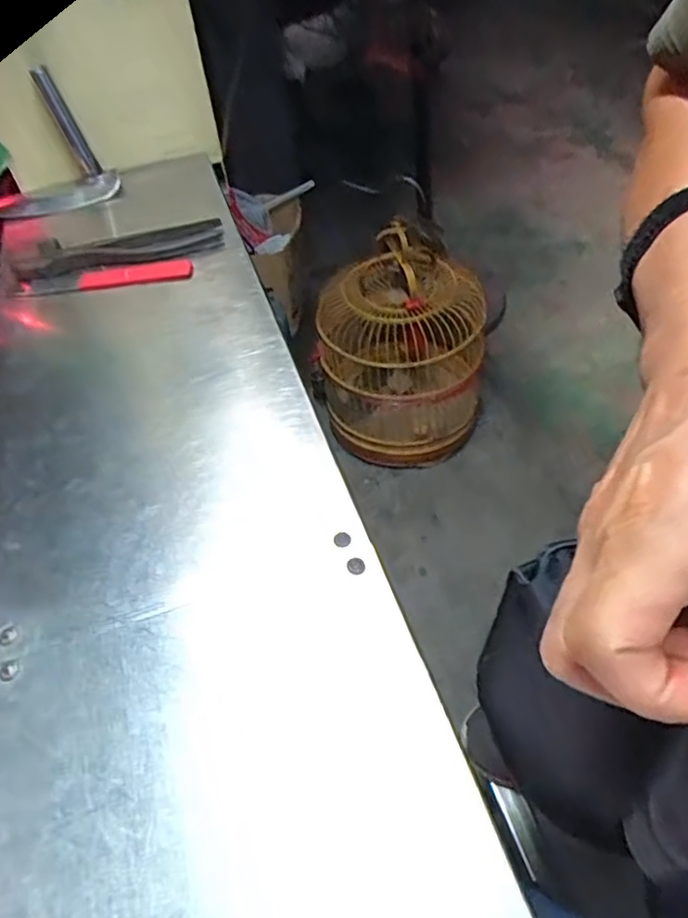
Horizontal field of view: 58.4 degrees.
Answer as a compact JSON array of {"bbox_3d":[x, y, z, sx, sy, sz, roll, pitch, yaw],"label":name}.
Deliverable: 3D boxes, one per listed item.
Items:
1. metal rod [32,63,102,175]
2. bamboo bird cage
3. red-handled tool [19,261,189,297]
[{"bbox_3d":[-0.267,-0.322,0.605,0.018,0.128,0.017,-10,76,-3],"label":"metal rod"},{"bbox_3d":[0.111,-0.222,1.264,0.334,0.408,0.277,-7,49,-2],"label":"bamboo bird cage"},{"bbox_3d":[-0.217,-0.166,0.564,0.158,0.008,0.025,-6,48,1],"label":"red-handled tool"}]

